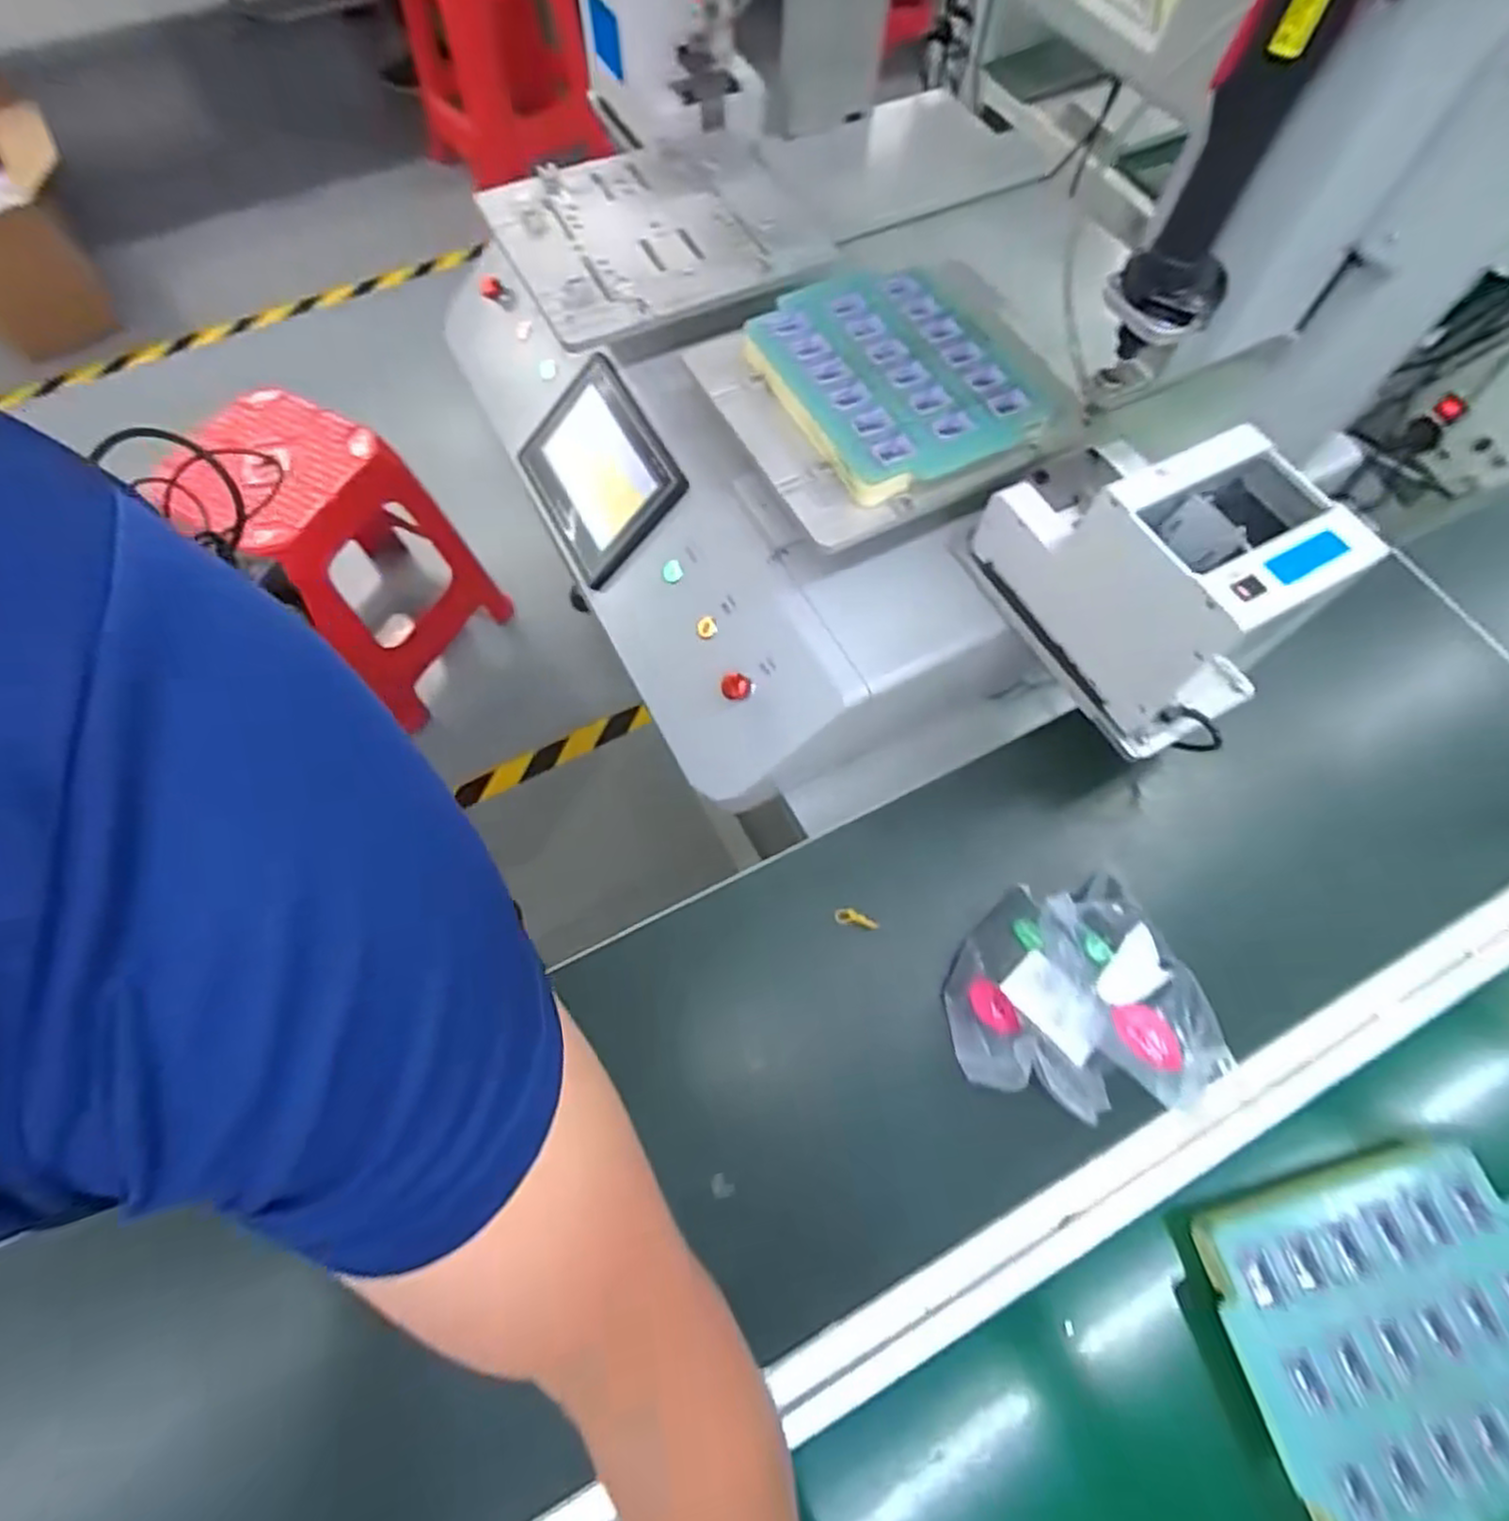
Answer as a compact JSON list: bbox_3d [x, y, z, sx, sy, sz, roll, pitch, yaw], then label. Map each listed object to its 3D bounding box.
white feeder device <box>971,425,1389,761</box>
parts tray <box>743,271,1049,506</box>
[{"bbox_3d":[0.291,-0.144,0.546,0.131,0.158,0.211,-29,70,-12],"label":"white feeder device"},{"bbox_3d":[0.115,-0.317,0.611,0.177,0.027,0.222,-28,70,-12],"label":"parts tray"}]

